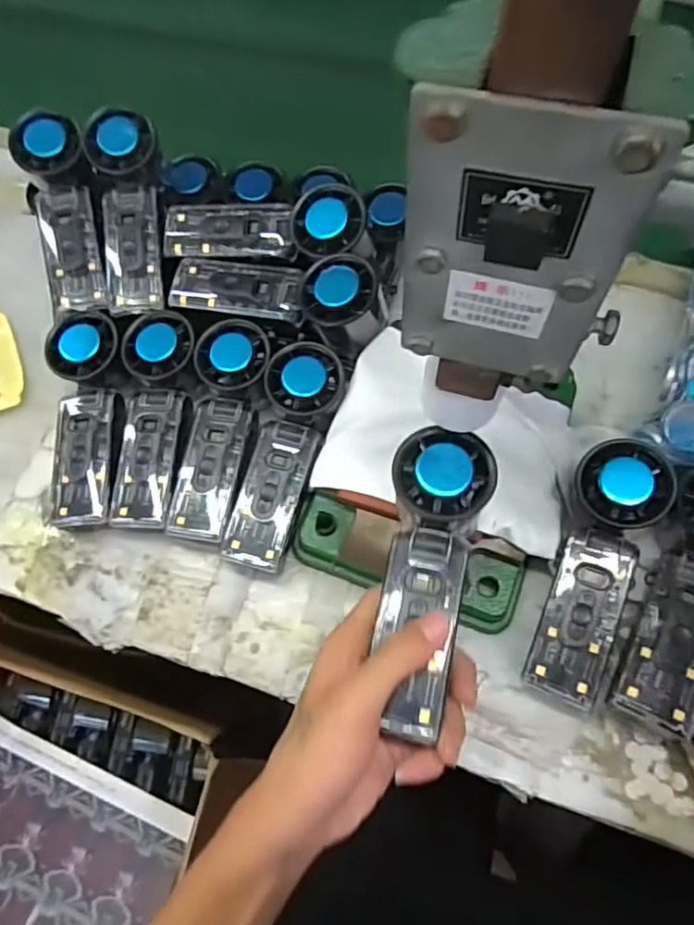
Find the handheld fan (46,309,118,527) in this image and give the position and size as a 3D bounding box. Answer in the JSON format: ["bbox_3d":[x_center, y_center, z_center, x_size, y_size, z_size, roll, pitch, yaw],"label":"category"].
[{"bbox_3d":[-0.195,-0.033,0.453,0.054,0.036,0.164,-4,80,2],"label":"handheld fan"}]

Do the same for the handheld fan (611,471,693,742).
[{"bbox_3d":[0.206,0.077,0.356,0.048,0.043,0.165,23,69,13],"label":"handheld fan"}]

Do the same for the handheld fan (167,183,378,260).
[{"bbox_3d":[-0.069,-0.181,0.454,0.151,0.041,0.048,8,67,7],"label":"handheld fan"}]

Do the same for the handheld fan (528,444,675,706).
[{"bbox_3d":[0.156,0.066,0.371,0.051,0.026,0.164,20,82,12],"label":"handheld fan"}]

